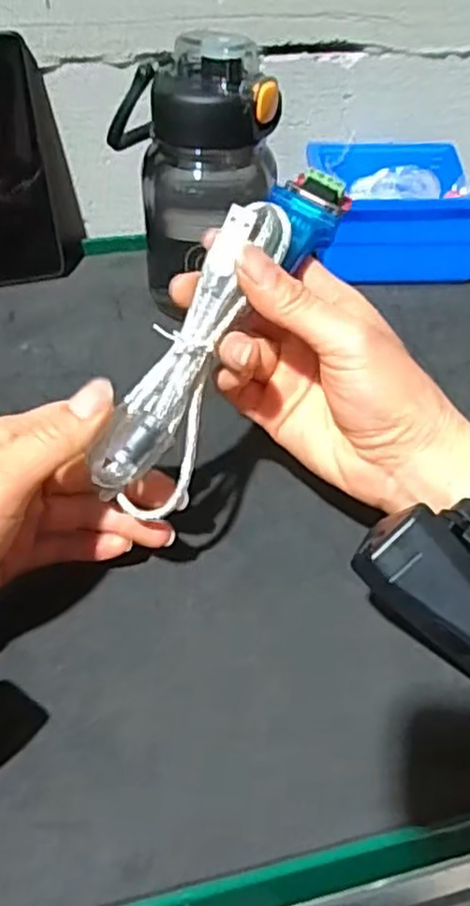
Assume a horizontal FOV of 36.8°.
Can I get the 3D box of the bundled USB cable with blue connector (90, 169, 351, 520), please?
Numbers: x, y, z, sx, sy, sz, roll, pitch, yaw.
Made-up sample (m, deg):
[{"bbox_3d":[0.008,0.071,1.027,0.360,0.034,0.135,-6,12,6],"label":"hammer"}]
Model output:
[{"bbox_3d":[-0.002,-0.064,0.311,0.039,0.052,0.182,24,72,22],"label":"bundled USB cable with blue connector"}]

